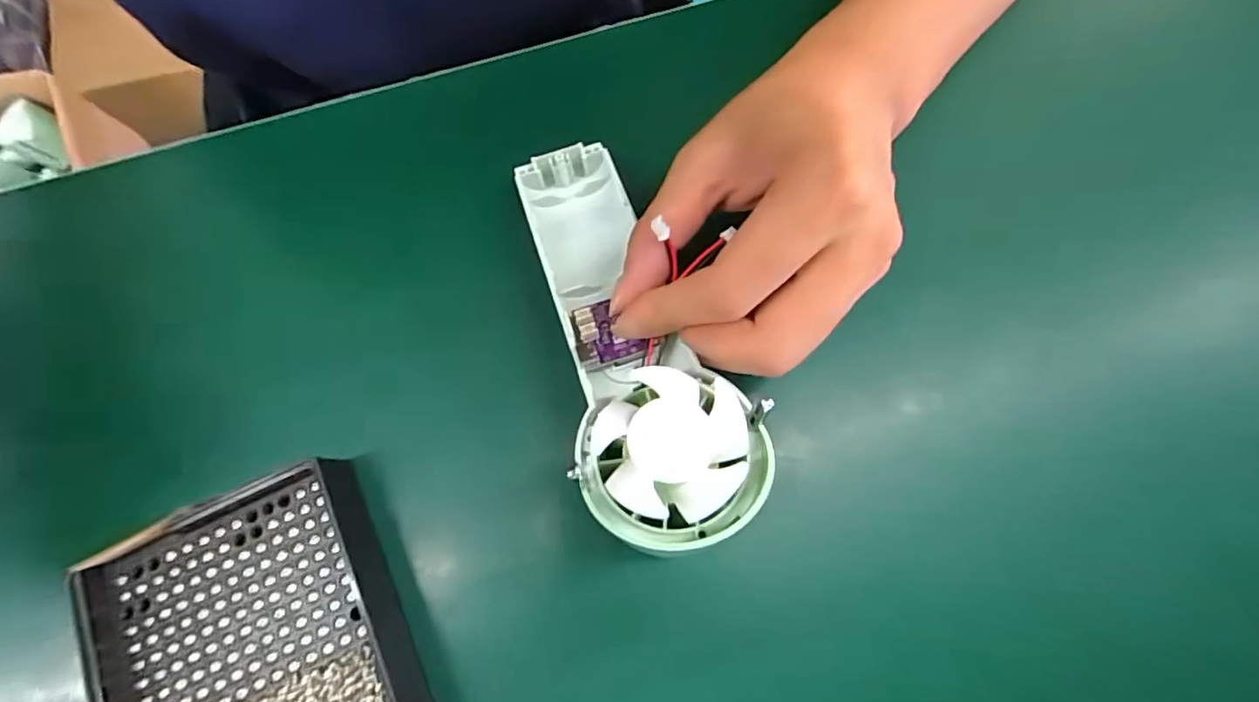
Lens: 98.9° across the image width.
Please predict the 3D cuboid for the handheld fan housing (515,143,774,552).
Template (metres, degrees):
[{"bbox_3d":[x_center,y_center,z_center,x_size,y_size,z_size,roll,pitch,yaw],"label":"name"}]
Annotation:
[{"bbox_3d":[-0.006,-0.012,0.205,0.057,0.030,0.169,-19,57,-5],"label":"handheld fan housing"}]

